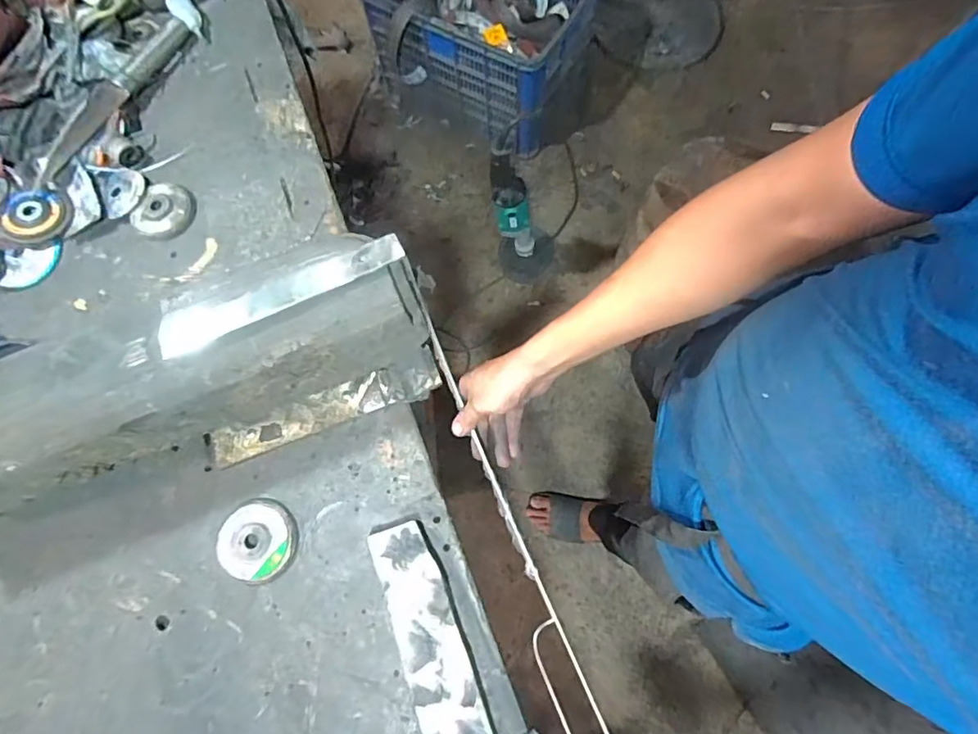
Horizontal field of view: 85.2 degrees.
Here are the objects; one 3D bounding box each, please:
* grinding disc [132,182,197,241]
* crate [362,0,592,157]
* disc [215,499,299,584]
[{"bbox_3d":[-0.425,-0.205,0.698,0.072,0.012,0.080,19,74,7],"label":"grinding disc"},{"bbox_3d":[-0.014,-1.083,1.674,0.645,0.339,0.533,28,76,9],"label":"crate"},{"bbox_3d":[-0.250,0.188,0.576,0.083,0.010,0.082,0,73,1],"label":"disc"}]

